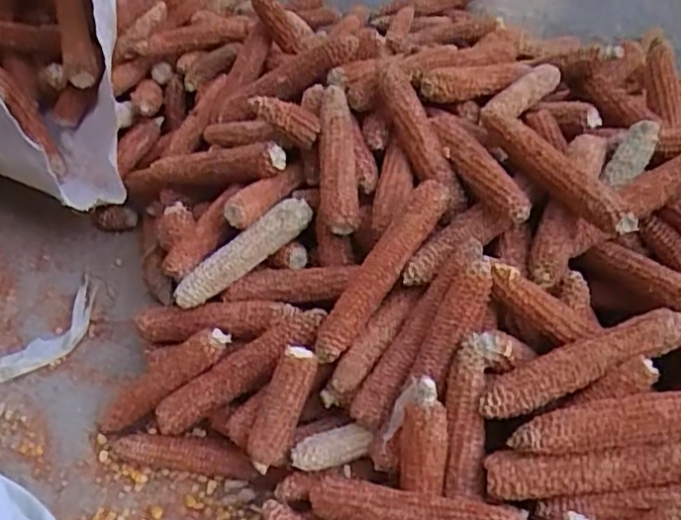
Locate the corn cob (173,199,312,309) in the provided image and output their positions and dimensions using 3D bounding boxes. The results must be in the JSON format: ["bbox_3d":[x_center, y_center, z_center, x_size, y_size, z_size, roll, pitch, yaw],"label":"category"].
[{"bbox_3d":[-0.087,-0.006,0.603,0.142,0.026,0.027,-37,61,-5],"label":"corn cob"}]

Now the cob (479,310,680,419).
[{"bbox_3d":[0.176,0.072,0.485,0.160,0.023,0.032,-18,56,-13],"label":"cob"}]

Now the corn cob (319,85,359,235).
[{"bbox_3d":[-0.003,-0.101,0.614,0.033,0.029,0.153,-2,54,-2],"label":"corn cob"}]

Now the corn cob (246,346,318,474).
[{"bbox_3d":[-0.046,0.118,0.531,0.032,0.023,0.099,23,99,16],"label":"corn cob"}]

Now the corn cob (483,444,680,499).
[{"bbox_3d":[0.181,0.141,0.456,0.160,0.024,0.027,-9,53,11],"label":"corn cob"}]

